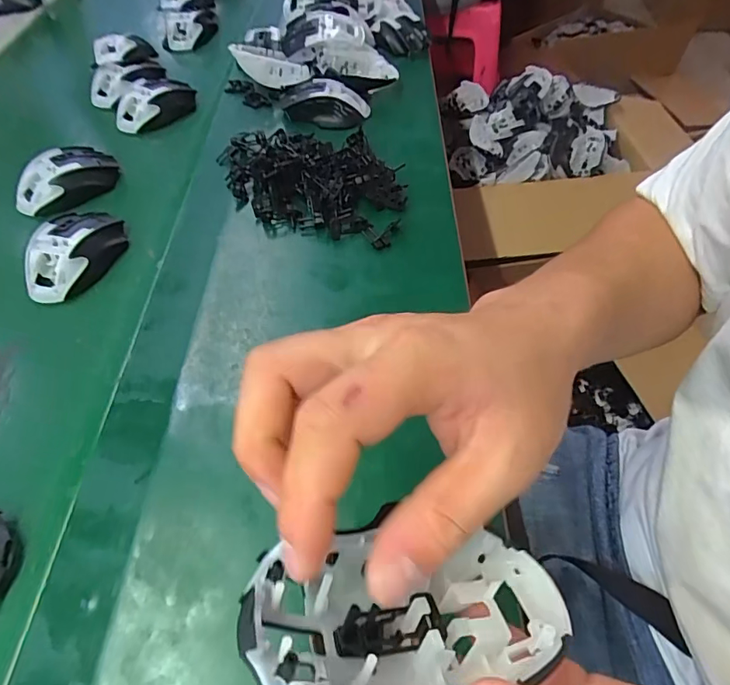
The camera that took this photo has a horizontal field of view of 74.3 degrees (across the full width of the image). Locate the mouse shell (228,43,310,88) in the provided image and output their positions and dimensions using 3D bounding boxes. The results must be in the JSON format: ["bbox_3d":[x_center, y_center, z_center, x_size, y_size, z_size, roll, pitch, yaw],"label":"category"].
[{"bbox_3d":[-0.129,-0.373,0.650,0.100,0.033,0.048,10,51,-16],"label":"mouse shell"}]

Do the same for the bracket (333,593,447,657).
[{"bbox_3d":[0.009,0.107,0.182,0.042,0.006,0.017,-1,53,-14],"label":"bracket"}]

